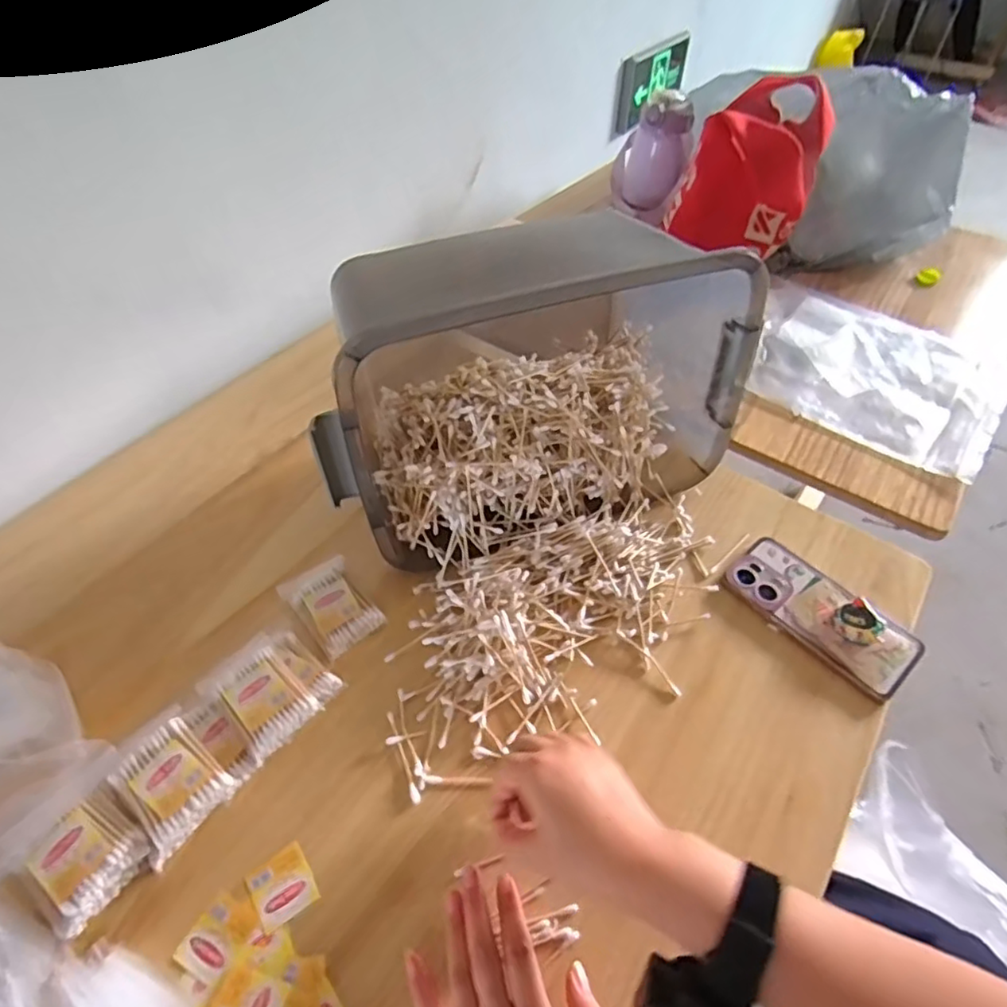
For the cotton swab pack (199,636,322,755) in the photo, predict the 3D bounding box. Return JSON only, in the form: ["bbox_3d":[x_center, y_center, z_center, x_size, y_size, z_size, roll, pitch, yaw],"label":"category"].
[{"bbox_3d":[-0.194,0.154,0.491,0.060,0.029,0.089,-37,58,-27],"label":"cotton swab pack"}]

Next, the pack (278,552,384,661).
[{"bbox_3d":[-0.155,0.088,0.551,0.059,0.010,0.093,-32,57,-25],"label":"pack"}]

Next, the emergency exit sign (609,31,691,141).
[{"bbox_3d":[0.370,-1.043,1.513,0.040,0.150,0.409,25,54,20],"label":"emergency exit sign"}]

